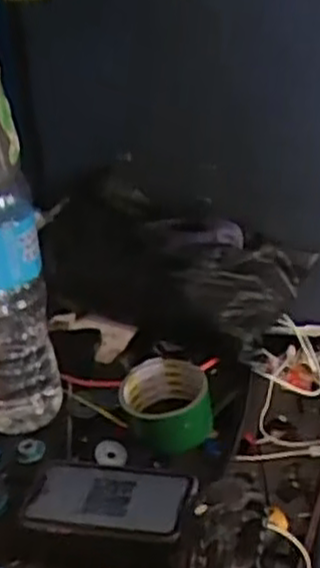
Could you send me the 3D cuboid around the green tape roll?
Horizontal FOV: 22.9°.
[{"bbox_3d":[0.007,0.122,0.774,0.085,0.061,0.080,-2,31,1],"label":"green tape roll"}]

